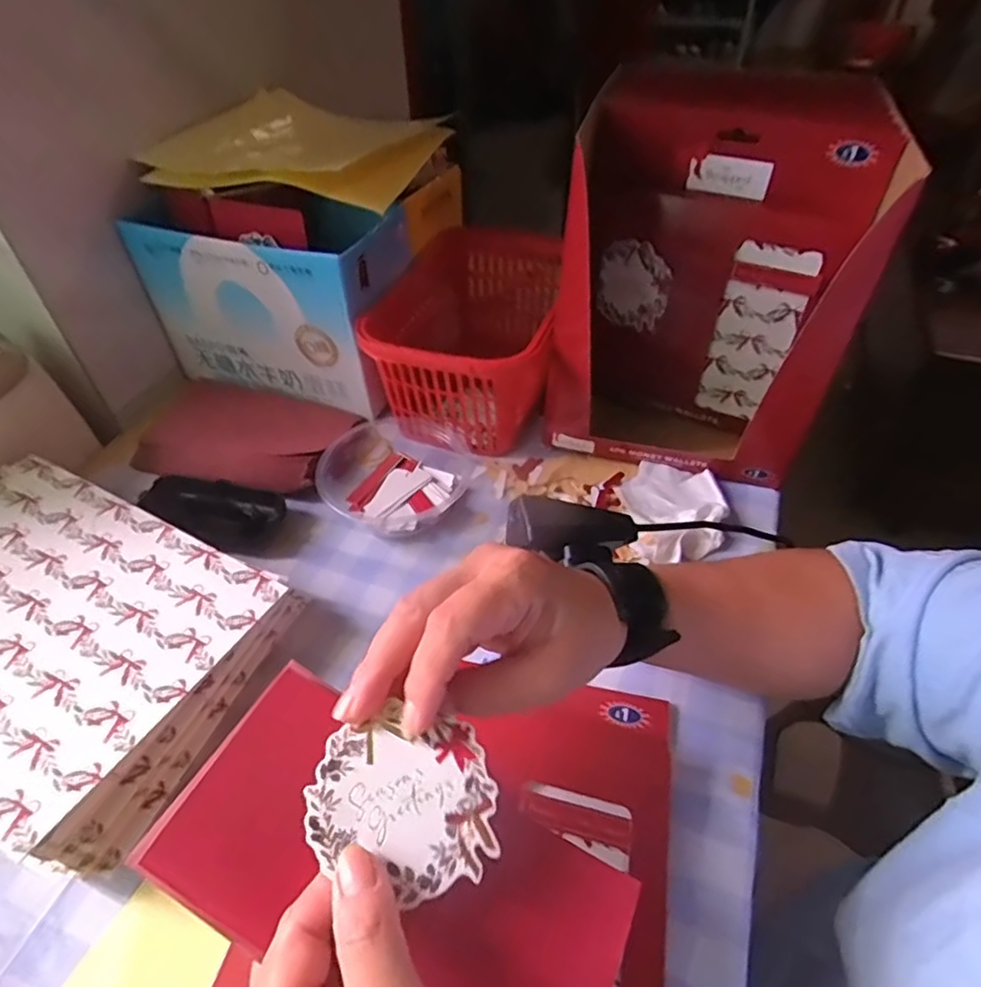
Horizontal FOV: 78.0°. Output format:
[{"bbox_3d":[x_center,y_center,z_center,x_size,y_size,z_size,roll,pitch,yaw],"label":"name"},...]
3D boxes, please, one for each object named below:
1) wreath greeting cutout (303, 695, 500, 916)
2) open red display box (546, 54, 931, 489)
[{"bbox_3d":[-0.032,0.116,0.233,0.070,0.004,0.060,18,65,6],"label":"wreath greeting cutout"},{"bbox_3d":[0.151,-0.156,0.456,0.211,0.265,0.119,12,47,13],"label":"open red display box"}]

